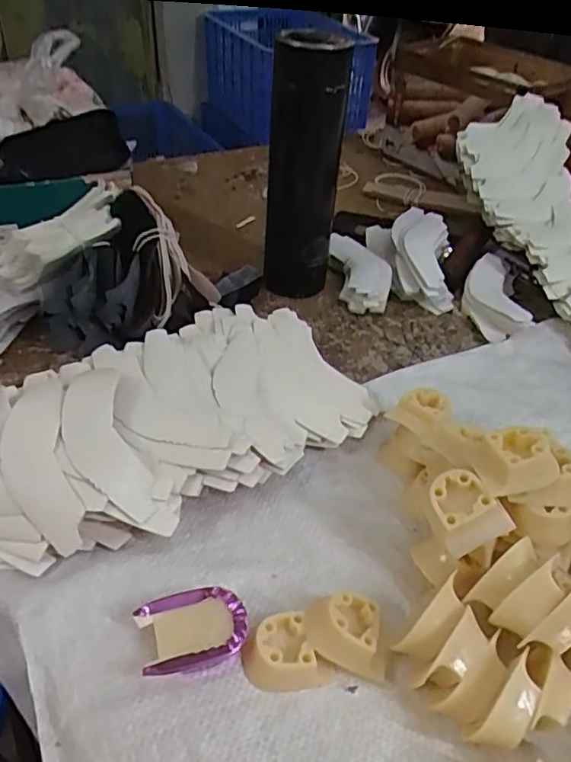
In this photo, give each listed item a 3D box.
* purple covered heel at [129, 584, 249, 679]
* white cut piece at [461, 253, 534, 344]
[{"bbox_3d":[-0.048,0.132,0.314,0.054,0.019,0.039,-12,42,-19],"label":"purple covered heel"},{"bbox_3d":[0.202,-0.082,0.579,0.052,0.024,0.119,9,39,5],"label":"white cut piece"}]

